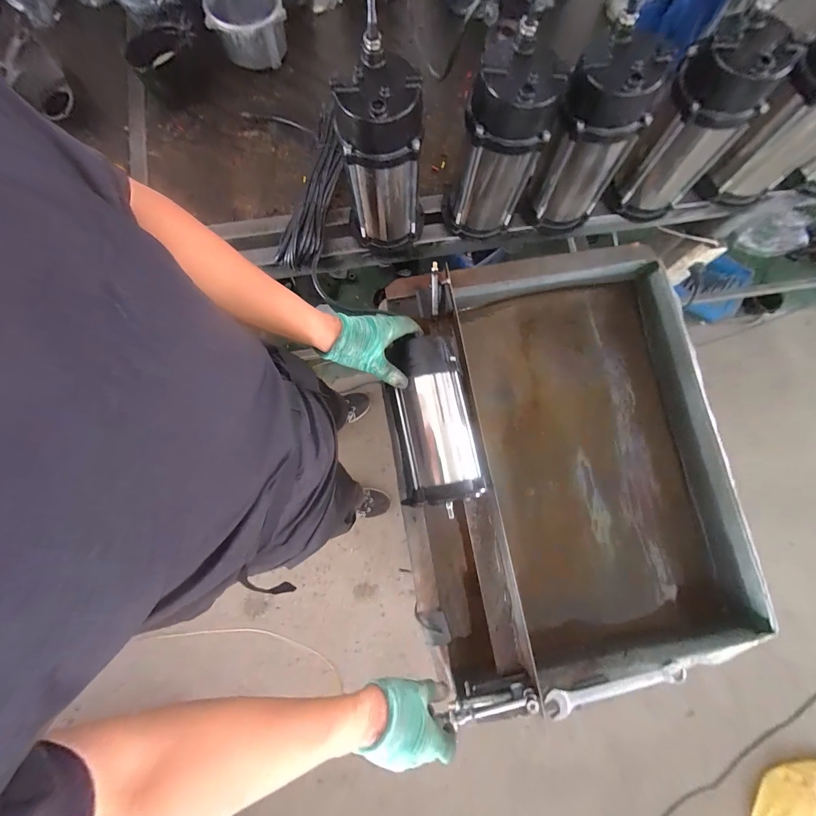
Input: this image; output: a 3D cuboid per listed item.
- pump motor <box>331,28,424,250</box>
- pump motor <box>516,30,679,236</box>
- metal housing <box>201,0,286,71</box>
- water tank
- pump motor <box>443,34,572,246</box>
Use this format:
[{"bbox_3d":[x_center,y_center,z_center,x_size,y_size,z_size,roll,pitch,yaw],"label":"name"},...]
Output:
[{"bbox_3d":[-0.040,-0.383,0.554,0.109,0.253,0.104,-4,80,-1],"label":"pump motor"},{"bbox_3d":[0.290,-0.417,0.573,0.124,0.265,0.108,31,81,5],"label":"pump motor"},{"bbox_3d":[-0.330,-0.802,0.722,0.157,0.081,0.128,-19,81,-4],"label":"metal housing"},{"bbox_3d":[0.280,0.094,0.711,0.585,0.237,0.743,-10,80,-2],"label":"water tank"},{"bbox_3d":[0.139,-0.407,0.566,0.134,0.248,0.104,10,80,1],"label":"pump motor"}]

